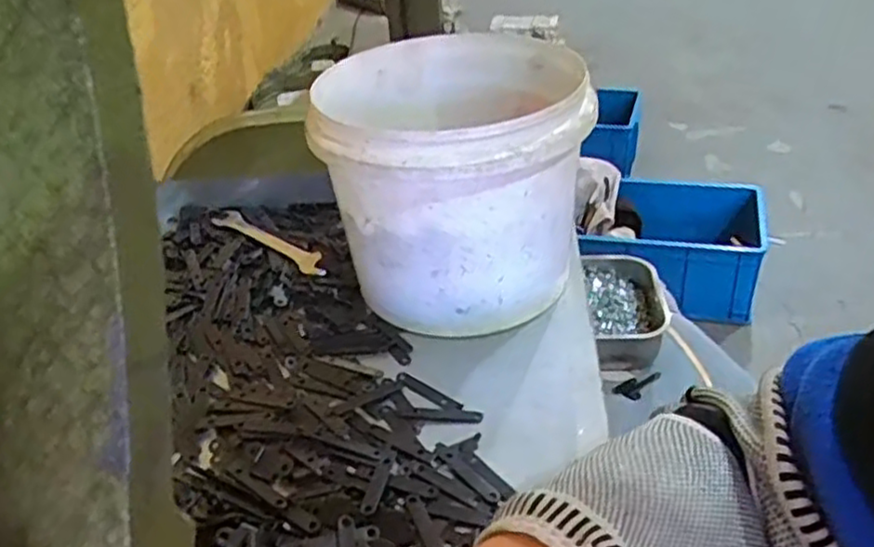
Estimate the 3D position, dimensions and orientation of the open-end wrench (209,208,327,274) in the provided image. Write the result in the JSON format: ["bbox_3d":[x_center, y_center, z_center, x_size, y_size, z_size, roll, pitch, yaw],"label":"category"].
[{"bbox_3d":[-0.140,-0.028,0.614,0.144,0.006,0.021,25,44,35],"label":"open-end wrench"}]

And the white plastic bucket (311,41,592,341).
[{"bbox_3d":[0.010,-0.069,0.534,0.172,0.155,0.203,-4,35,-1],"label":"white plastic bucket"}]

